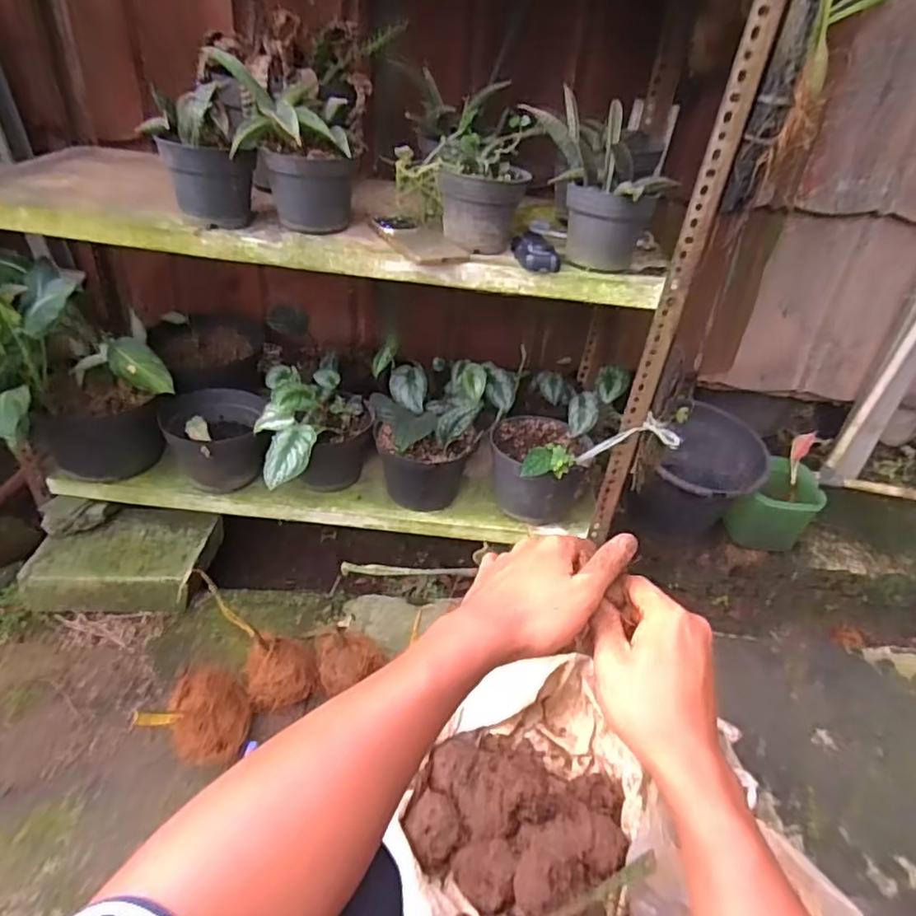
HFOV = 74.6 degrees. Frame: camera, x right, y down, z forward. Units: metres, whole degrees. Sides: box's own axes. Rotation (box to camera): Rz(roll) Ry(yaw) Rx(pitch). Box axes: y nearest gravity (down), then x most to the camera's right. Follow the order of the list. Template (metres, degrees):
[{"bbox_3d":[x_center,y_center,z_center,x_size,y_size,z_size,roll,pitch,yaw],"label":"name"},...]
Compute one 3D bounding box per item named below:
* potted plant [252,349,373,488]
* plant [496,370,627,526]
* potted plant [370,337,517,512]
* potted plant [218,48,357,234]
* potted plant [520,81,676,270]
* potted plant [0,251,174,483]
[{"bbox_3d":[-0.226,-0.006,0.982,0.169,0.235,0.279,-1,37,-8],"label":"potted plant"},{"bbox_3d":[0.162,-0.033,1.067,0.185,0.203,0.319,19,39,18],"label":"plant"},{"bbox_3d":[-0.034,-0.046,1.076,0.247,0.208,0.194,8,37,4],"label":"potted plant"},{"bbox_3d":[-0.208,-0.386,0.771,0.152,0.169,0.195,-7,38,-15],"label":"potted plant"},{"bbox_3d":[0.168,-0.350,0.786,0.185,0.168,0.126,24,41,24],"label":"potted plant"},{"bbox_3d":[-0.588,-0.093,0.887,0.291,0.368,0.269,-18,42,-27],"label":"potted plant"}]

